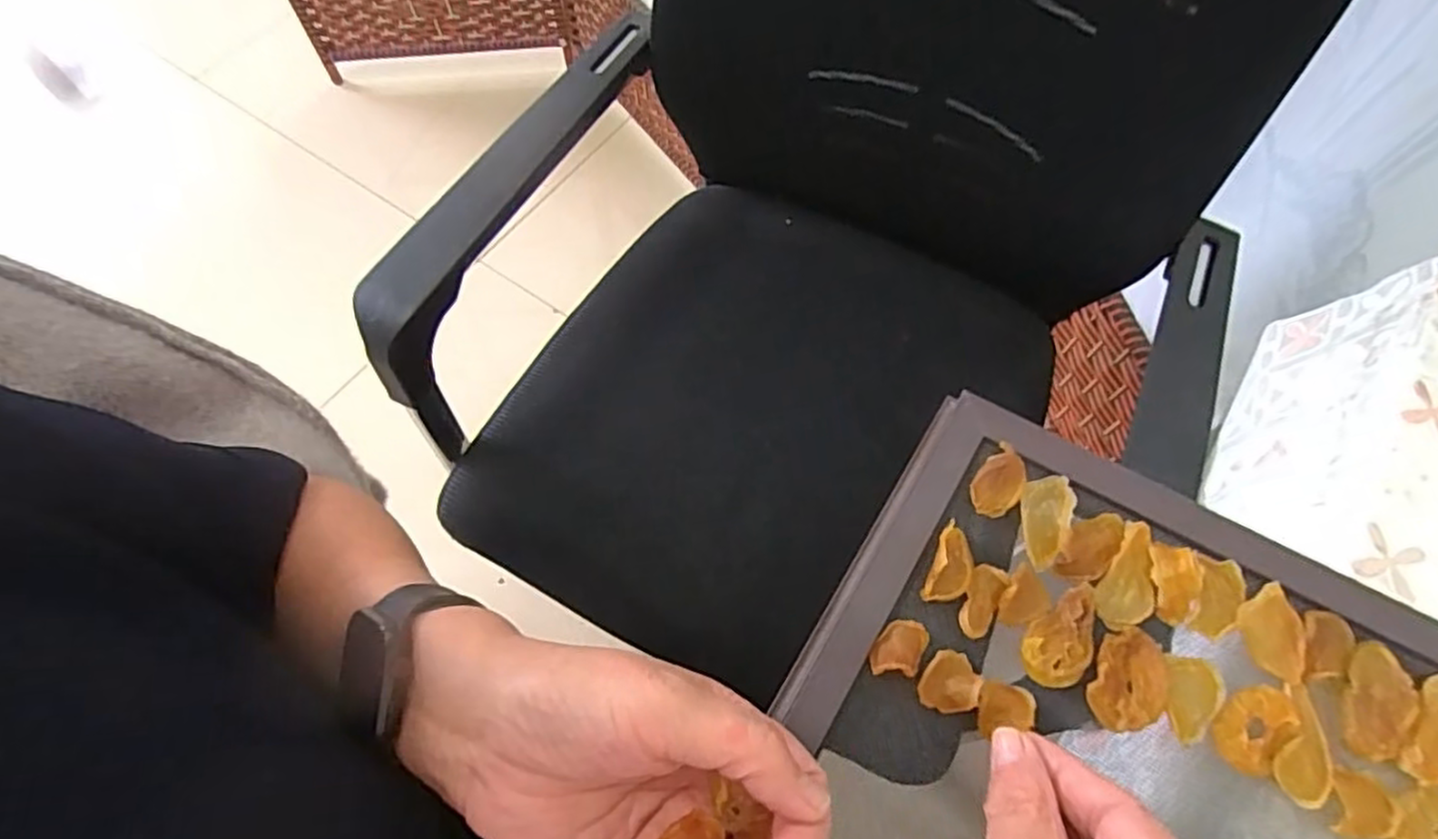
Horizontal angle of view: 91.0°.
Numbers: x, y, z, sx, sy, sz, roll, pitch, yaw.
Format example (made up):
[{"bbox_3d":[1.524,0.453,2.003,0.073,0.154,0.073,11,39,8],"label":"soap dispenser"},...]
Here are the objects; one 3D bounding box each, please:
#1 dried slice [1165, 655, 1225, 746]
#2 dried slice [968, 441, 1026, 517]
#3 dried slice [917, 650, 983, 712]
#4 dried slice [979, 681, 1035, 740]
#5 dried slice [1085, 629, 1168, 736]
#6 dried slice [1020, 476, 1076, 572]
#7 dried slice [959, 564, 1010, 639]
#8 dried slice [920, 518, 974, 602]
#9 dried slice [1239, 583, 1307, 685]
[{"bbox_3d":[0.179,0.105,0.265,0.021,0.005,0.030,9,65,4],"label":"dried slice"},{"bbox_3d":[0.118,0.027,0.297,0.026,0.012,0.020,-41,71,-17],"label":"dried slice"},{"bbox_3d":[0.088,0.100,0.269,0.020,0.009,0.022,0,65,0],"label":"dried slice"},{"bbox_3d":[0.107,0.109,0.265,0.020,0.006,0.019,8,65,4],"label":"dried slice"},{"bbox_3d":[0.155,0.098,0.269,0.025,0.009,0.037,13,65,6],"label":"dried slice"},{"bbox_3d":[0.136,0.042,0.294,0.019,0.004,0.041,11,69,25],"label":"dried slice"},{"bbox_3d":[0.104,0.072,0.280,0.014,0.007,0.029,25,67,11],"label":"dried slice"},{"bbox_3d":[0.094,0.057,0.284,0.017,0.014,0.032,17,66,8],"label":"dried slice"},{"bbox_3d":[0.210,0.081,0.267,0.021,0.004,0.033,-24,78,4],"label":"dried slice"}]

